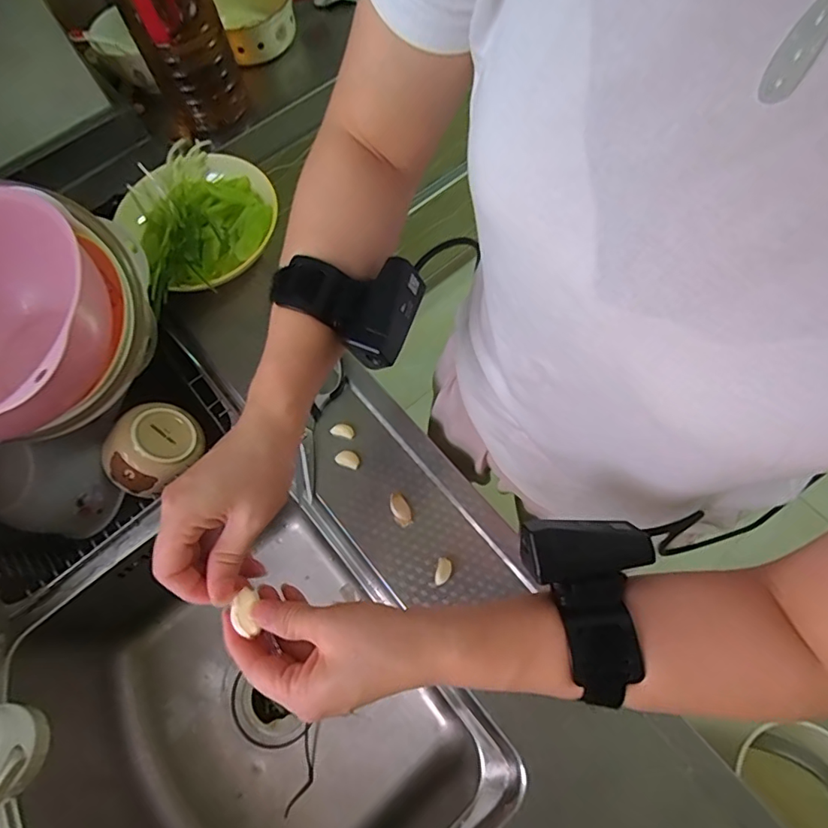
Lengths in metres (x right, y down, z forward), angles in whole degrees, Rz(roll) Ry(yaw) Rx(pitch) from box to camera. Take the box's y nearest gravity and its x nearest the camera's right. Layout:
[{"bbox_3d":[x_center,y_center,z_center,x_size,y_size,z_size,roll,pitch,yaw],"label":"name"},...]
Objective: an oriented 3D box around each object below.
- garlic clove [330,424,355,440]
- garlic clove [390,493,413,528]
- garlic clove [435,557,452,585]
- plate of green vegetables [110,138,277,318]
[{"bbox_3d":[-0.076,0.018,0.546,0.023,0.014,0.013,6,68,6],"label":"garlic clove"},{"bbox_3d":[-0.013,0.096,0.519,0.018,0.010,0.034,-16,68,-3],"label":"garlic clove"},{"bbox_3d":[0.028,0.152,0.495,0.014,0.008,0.026,11,69,8],"label":"garlic clove"},{"bbox_3d":[-0.264,-0.244,0.629,0.178,0.030,0.204,-29,69,-9],"label":"plate of green vegetables"}]

